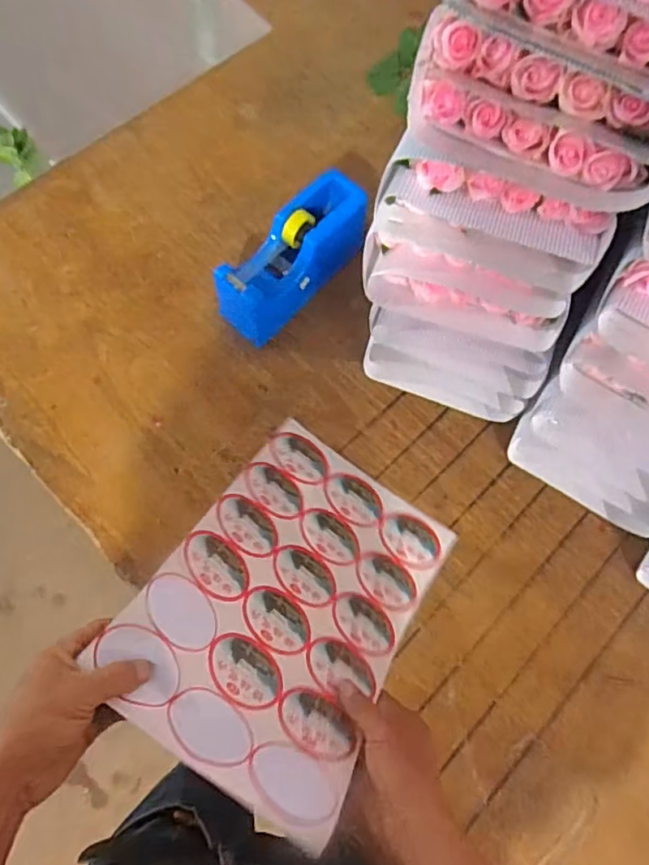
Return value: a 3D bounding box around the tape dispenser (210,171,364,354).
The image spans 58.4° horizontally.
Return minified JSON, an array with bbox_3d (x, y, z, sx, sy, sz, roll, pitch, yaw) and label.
[{"bbox_3d":[-0.037,-0.197,0.679,0.200,0.096,0.079,-43,79,-12],"label":"tape dispenser"}]

